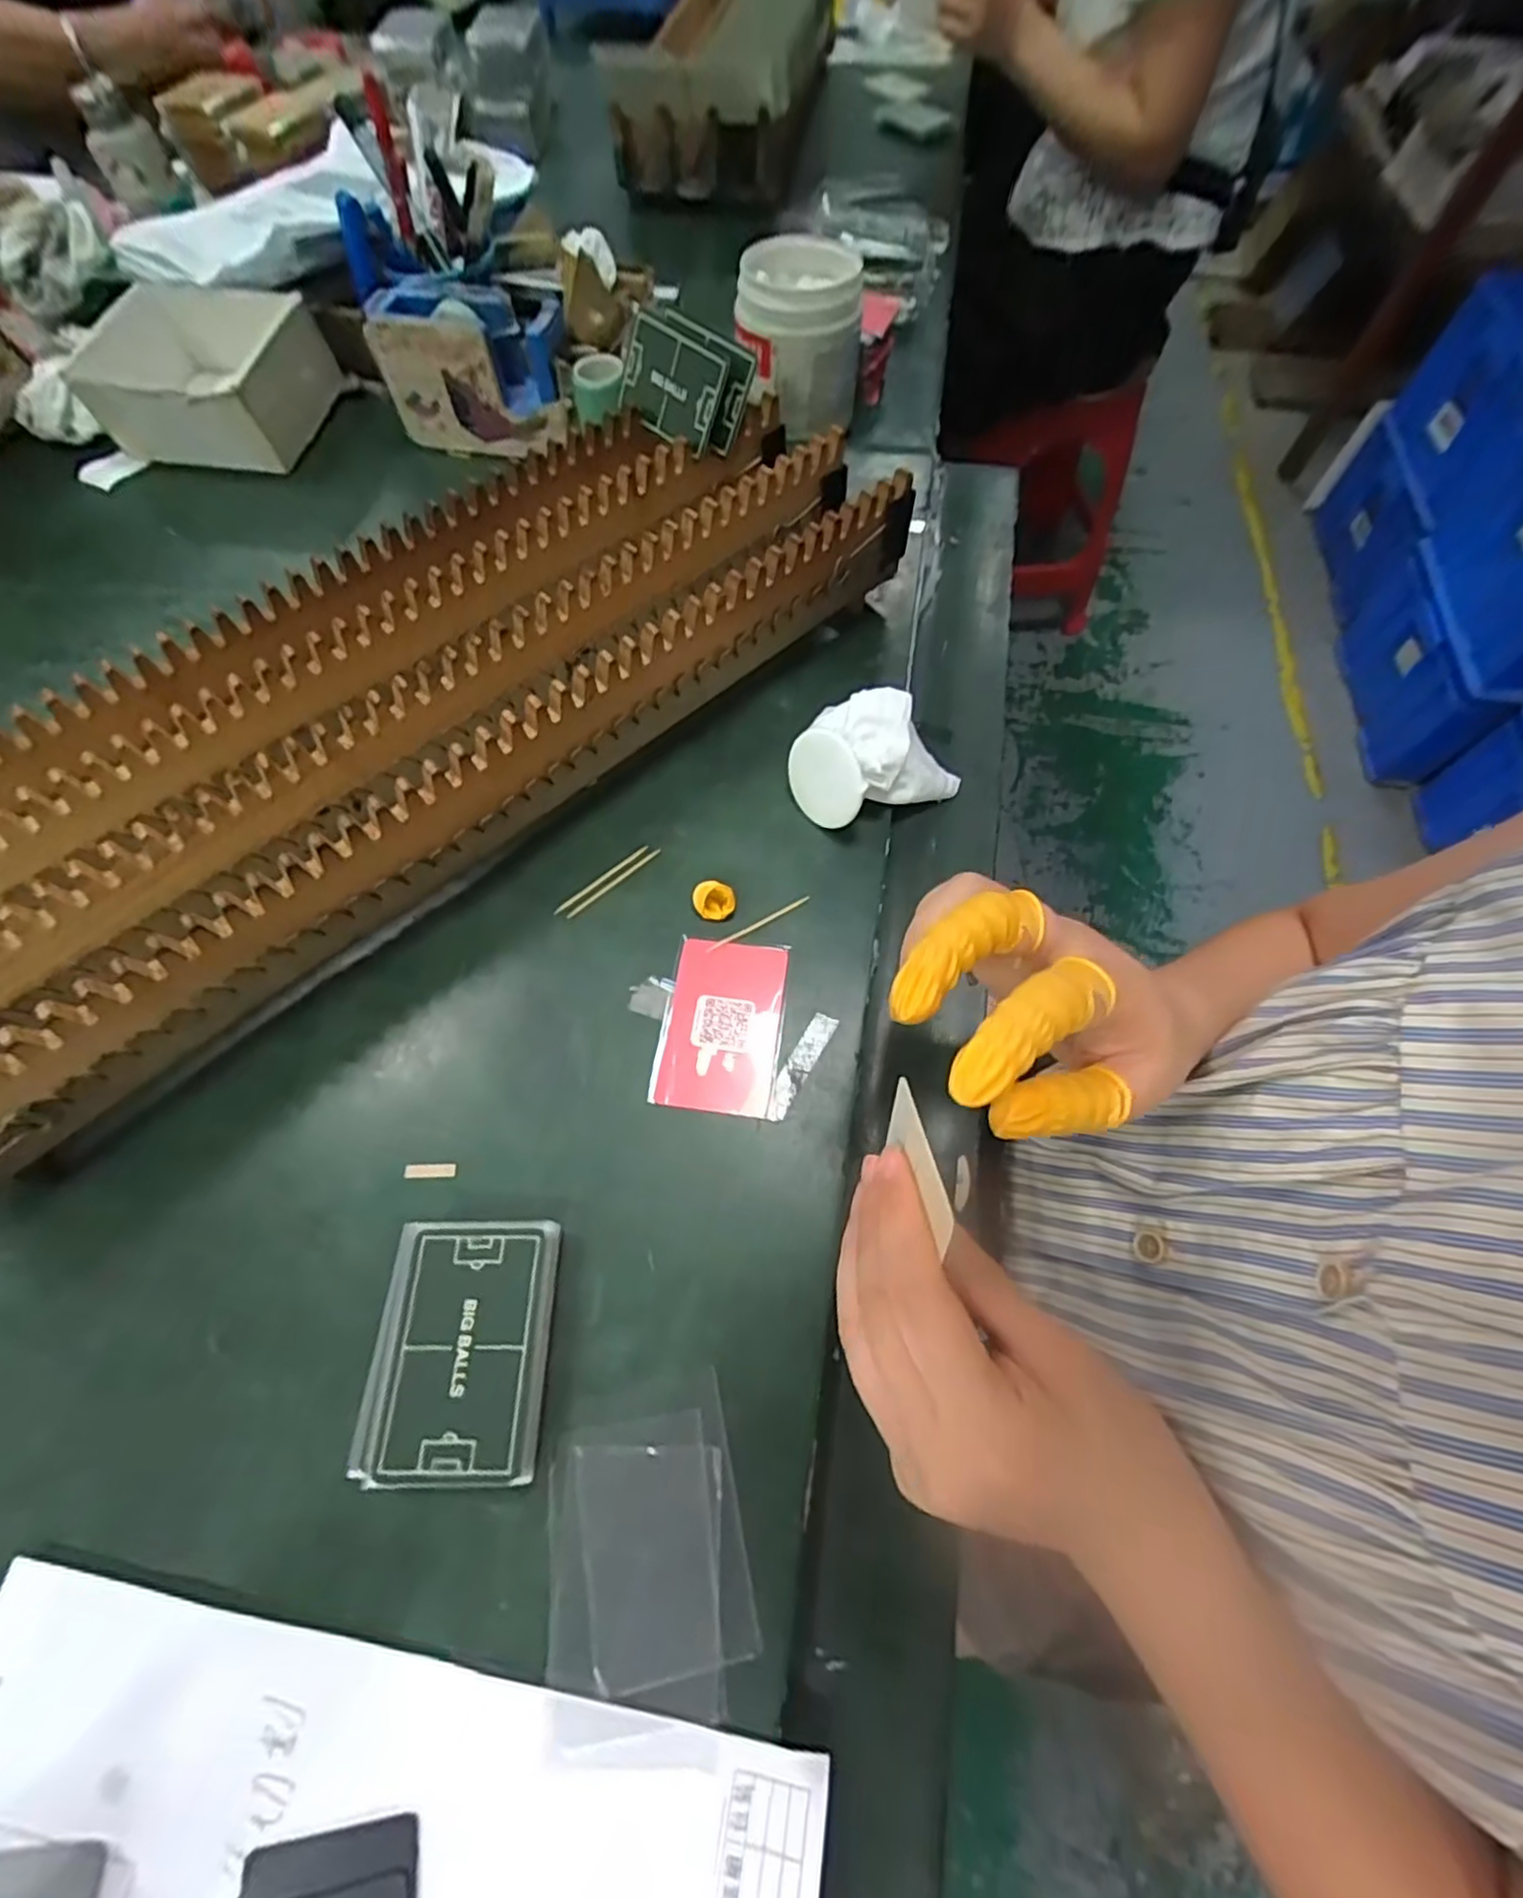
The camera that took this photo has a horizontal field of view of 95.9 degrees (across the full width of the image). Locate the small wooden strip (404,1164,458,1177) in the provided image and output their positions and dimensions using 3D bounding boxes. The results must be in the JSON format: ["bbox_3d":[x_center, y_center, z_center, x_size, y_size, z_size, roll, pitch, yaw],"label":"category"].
[{"bbox_3d":[-0.148,0.099,0.307,0.022,0.004,0.006,-1,65,0],"label":"small wooden strip"}]

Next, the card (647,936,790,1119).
[{"bbox_3d":[-0.019,0.035,0.335,0.056,0.004,0.086,7,66,4],"label":"card"}]

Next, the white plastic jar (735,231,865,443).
[{"bbox_3d":[0.030,-0.471,0.527,0.082,0.086,0.095,42,72,17],"label":"white plastic jar"}]

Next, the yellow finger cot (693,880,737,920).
[{"bbox_3d":[-0.025,-0.025,0.356,0.021,0.015,0.016,-12,66,-5],"label":"yellow finger cot"}]

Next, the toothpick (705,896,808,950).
[{"bbox_3d":[-0.001,-0.014,0.357,0.061,0.004,0.004,-27,68,-11],"label":"toothpick"}]

